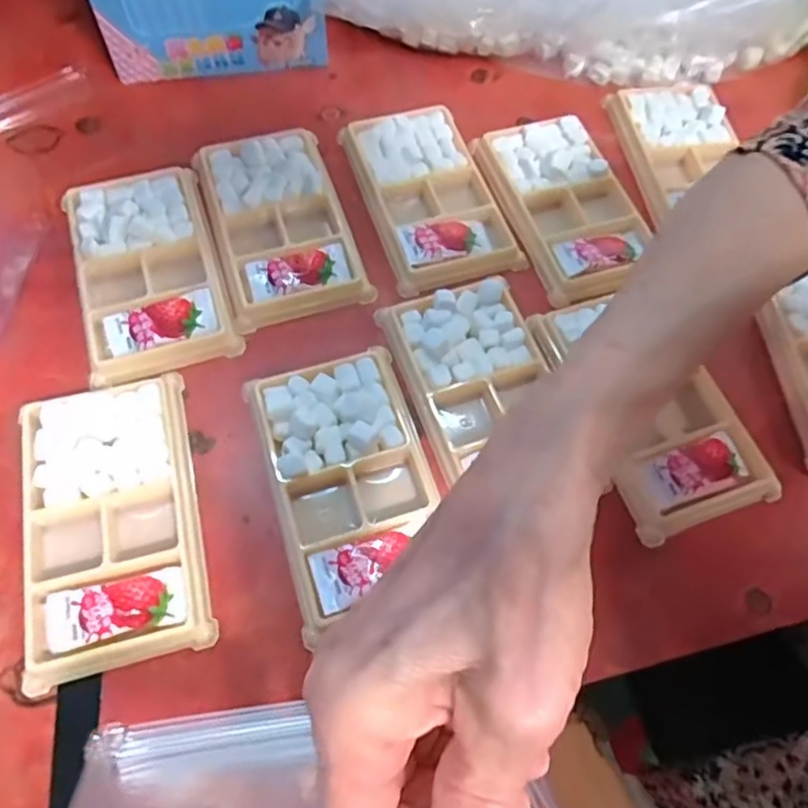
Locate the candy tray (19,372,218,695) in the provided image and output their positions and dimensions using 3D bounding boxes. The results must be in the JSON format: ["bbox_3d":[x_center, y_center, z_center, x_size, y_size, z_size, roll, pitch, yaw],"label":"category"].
[{"bbox_3d":[-0.137,0.053,0.292,0.075,0.011,0.132,-13,65,-8],"label":"candy tray"}]

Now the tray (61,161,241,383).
[{"bbox_3d":[-0.145,-0.078,0.355,0.076,0.014,0.132,-17,66,-10],"label":"tray"}]

